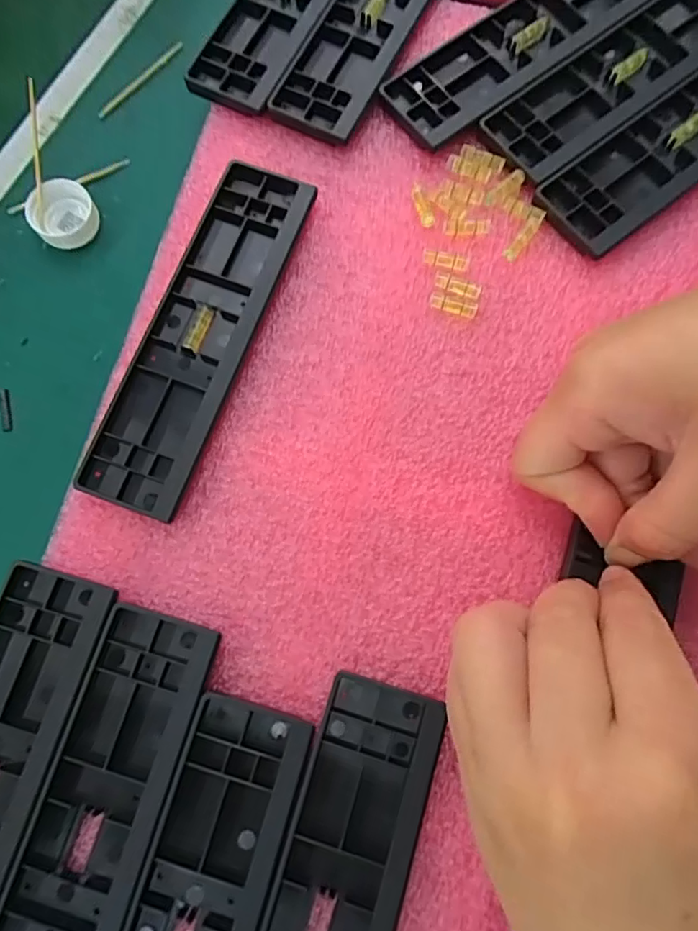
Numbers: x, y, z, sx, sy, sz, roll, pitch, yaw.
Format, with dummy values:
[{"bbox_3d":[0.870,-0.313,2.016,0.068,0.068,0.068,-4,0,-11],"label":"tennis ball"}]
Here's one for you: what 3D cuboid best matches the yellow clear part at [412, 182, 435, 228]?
[{"bbox_3d":[0.033,-0.117,0.250,0.006,0.006,0.019,-18,78,-3],"label":"yellow clear part"}]

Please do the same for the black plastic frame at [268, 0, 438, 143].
[{"bbox_3d":[0.015,-0.225,0.272,0.044,0.009,0.156,25,78,7],"label":"black plastic frame"}]

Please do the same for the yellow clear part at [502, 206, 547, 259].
[{"bbox_3d":[0.078,-0.103,0.246,0.007,0.007,0.025,34,80,8],"label":"yellow clear part"}]

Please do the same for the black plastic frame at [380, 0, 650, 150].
[{"bbox_3d":[0.088,-0.209,0.267,0.160,0.006,0.046,-38,79,-7],"label":"black plastic frame"}]

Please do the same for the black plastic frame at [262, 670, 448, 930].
[{"bbox_3d":[-0.006,0.156,0.186,0.043,0.006,0.158,16,77,5],"label":"black plastic frame"}]

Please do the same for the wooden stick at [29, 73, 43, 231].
[{"bbox_3d":[-0.149,-0.148,0.264,0.004,0.004,0.065,1,100,1],"label":"wooden stick"}]

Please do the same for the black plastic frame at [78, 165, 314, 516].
[{"bbox_3d":[-0.063,-0.058,0.236,0.041,0.009,0.159,20,78,6],"label":"black plastic frame"}]

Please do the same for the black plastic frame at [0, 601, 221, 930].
[{"bbox_3d":[-0.091,0.132,0.193,0.043,0.008,0.158,14,77,5],"label":"black plastic frame"}]

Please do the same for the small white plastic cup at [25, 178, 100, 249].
[{"bbox_3d":[-0.139,-0.123,0.270,0.030,0.013,0.029,0,76,1],"label":"small white plastic cup"}]

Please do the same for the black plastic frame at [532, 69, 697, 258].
[{"bbox_3d":[0.157,-0.153,0.255,0.159,0.006,0.043,-38,78,-7],"label":"black plastic frame"}]

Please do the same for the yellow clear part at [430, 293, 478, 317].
[{"bbox_3d":[0.045,-0.069,0.240,0.020,0.004,0.007,15,77,5],"label":"yellow clear part"}]

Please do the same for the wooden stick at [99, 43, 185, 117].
[{"bbox_3d":[-0.111,-0.205,0.295,0.005,0.004,0.059,43,81,9],"label":"wooden stick"}]

